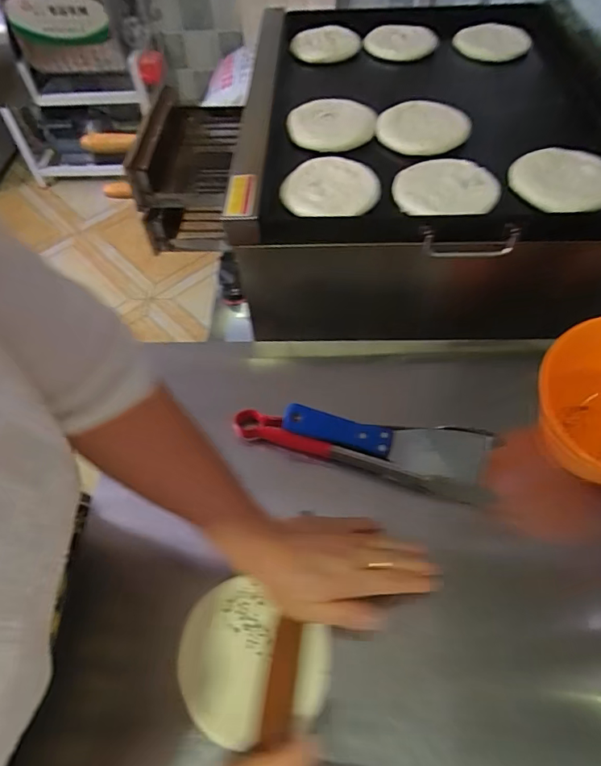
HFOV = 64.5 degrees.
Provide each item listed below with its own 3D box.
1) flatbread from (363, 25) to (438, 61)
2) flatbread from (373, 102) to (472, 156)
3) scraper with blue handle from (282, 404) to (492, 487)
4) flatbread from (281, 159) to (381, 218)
[{"bbox_3d":[0.184,-0.636,0.888,0.127,0.029,0.127,1,55,3],"label":"flatbread"},{"bbox_3d":[0.178,-0.375,0.698,0.129,0.014,0.129,-1,55,1],"label":"flatbread"},{"bbox_3d":[0.091,0.063,0.514,0.219,0.029,0.050,9,56,8],"label":"scraper with blue handle"},{"bbox_3d":[0.040,-0.262,0.630,0.124,0.010,0.124,4,55,5],"label":"flatbread"}]

